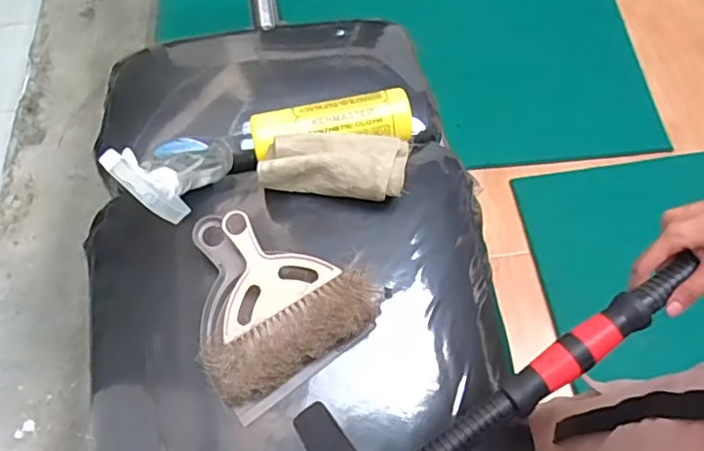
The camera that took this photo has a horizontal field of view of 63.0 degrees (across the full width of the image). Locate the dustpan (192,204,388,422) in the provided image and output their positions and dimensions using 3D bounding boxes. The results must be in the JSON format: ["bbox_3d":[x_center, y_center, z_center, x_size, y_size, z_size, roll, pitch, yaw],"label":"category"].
[{"bbox_3d":[-0.086,0.062,0.585,0.180,0.048,0.193,-31,66,-12],"label":"dustpan"}]

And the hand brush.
[{"bbox_3d":[-0.080,0.067,0.571,0.176,0.030,0.160,-29,66,-12],"label":"hand brush"}]

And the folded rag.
[{"bbox_3d":[-0.017,-0.074,0.624,0.155,0.046,0.083,8,64,6],"label":"folded rag"}]

